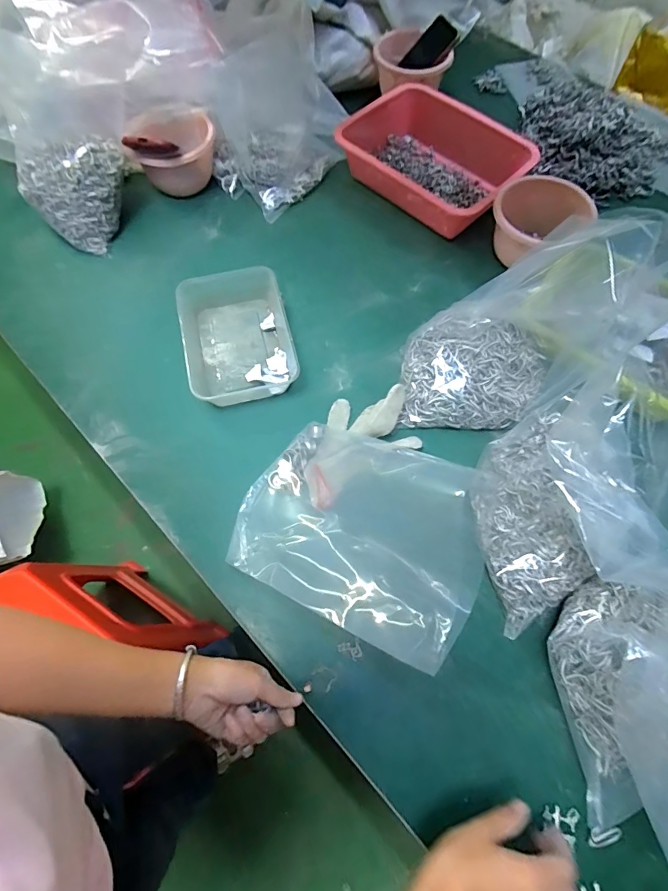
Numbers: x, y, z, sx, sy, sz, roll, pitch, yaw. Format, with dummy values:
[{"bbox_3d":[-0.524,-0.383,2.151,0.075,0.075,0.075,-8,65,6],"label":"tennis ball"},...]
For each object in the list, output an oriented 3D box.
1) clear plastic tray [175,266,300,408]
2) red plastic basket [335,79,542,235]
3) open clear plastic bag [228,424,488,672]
[{"bbox_3d":[-0.143,-0.161,0.648,0.154,0.053,0.195,-11,67,-4],"label":"clear plastic tray"},{"bbox_3d":[0.190,-0.513,0.784,0.299,0.089,0.242,41,73,16],"label":"red plastic basket"},{"bbox_3d":[0.030,0.079,0.493,0.269,0.122,0.224,24,69,10],"label":"open clear plastic bag"}]

